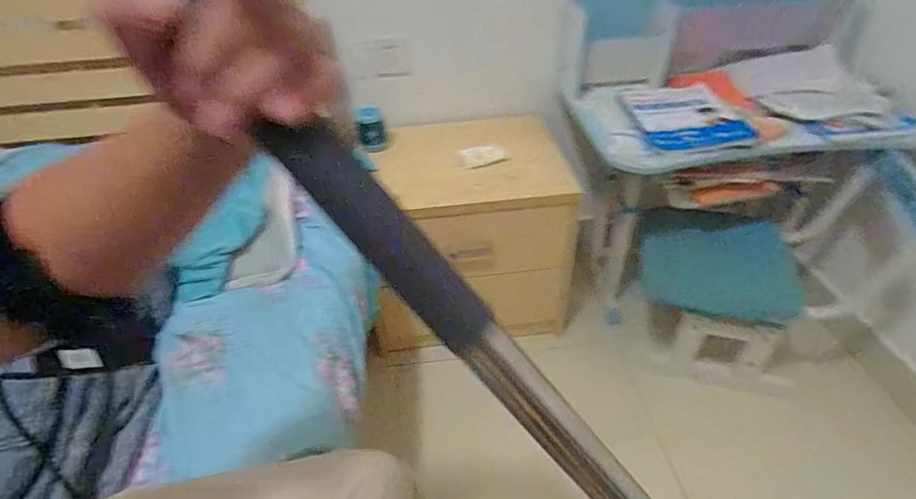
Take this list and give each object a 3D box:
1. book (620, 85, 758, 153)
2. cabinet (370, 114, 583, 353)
[{"bbox_3d":[0.495,-0.300,1.038,0.199,0.030,0.297,-2,40,2],"label":"book"},{"bbox_3d":[0.025,-0.060,1.271,0.474,0.428,0.424,-5,40,-3],"label":"cabinet"}]

